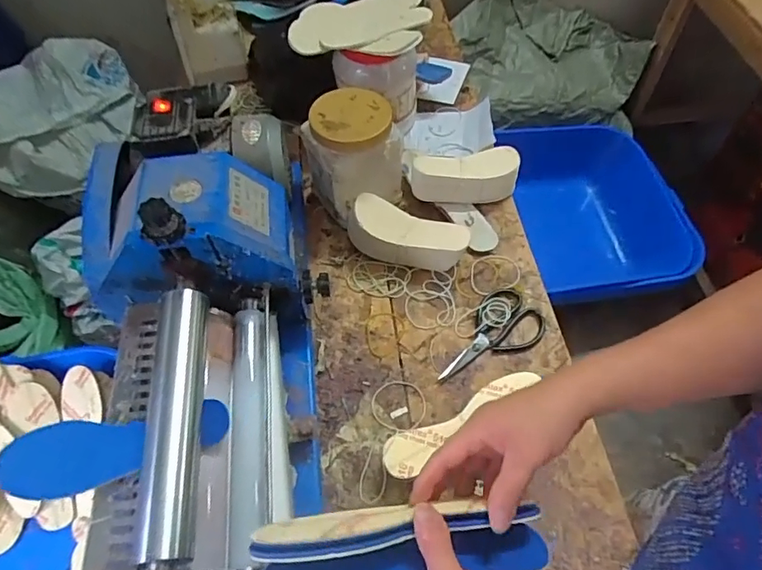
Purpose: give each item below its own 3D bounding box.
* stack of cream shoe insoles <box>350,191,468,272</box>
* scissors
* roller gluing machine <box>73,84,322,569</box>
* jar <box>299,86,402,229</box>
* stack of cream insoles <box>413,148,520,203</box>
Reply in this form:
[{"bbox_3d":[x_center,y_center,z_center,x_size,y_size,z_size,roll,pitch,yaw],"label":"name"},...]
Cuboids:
[{"bbox_3d":[0.039,-0.076,0.774,0.178,0.070,0.069,15,63,9],"label":"stack of cream shoe insoles"},{"bbox_3d":[0.149,0.075,0.720,0.168,0.009,0.089,-35,66,-16],"label":"scissors"},{"bbox_3d":[-0.224,0.013,0.578,0.256,0.244,0.595,-9,62,-4],"label":"roller gluing machine"},{"bbox_3d":[-0.042,-0.197,0.796,0.120,0.175,0.107,-27,64,-13],"label":"jar"},{"bbox_3d":[0.134,-0.187,0.834,0.179,0.070,0.081,-2,61,0],"label":"stack of cream insoles"}]

